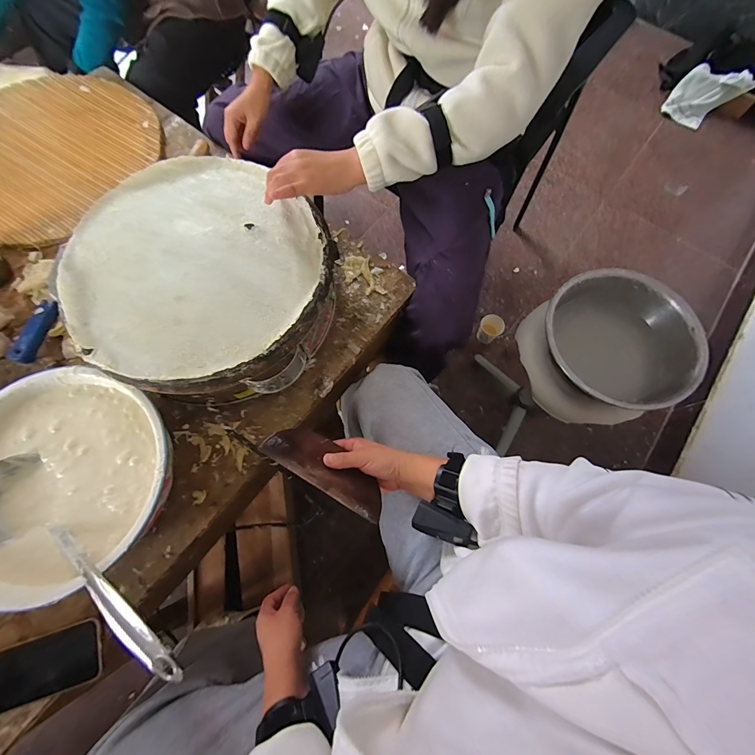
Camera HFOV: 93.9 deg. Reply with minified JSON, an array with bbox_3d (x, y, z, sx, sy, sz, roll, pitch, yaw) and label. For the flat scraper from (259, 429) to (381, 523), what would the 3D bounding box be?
[{"bbox_3d":[-0.064,0.120,0.472,0.172,0.009,0.074,34,37,-2],"label":"flat scraper"}]

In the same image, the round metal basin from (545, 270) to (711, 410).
[{"bbox_3d":[0.409,-0.052,0.654,0.242,0.156,0.229,0,71,-1],"label":"round metal basin"}]

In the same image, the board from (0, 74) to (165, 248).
[{"bbox_3d":[-0.701,-0.484,0.743,0.404,0.013,0.426,32,73,9],"label":"board"}]

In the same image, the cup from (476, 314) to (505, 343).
[{"bbox_3d":[0.354,-0.150,1.119,0.077,0.097,0.062,37,74,11],"label":"cup"}]

